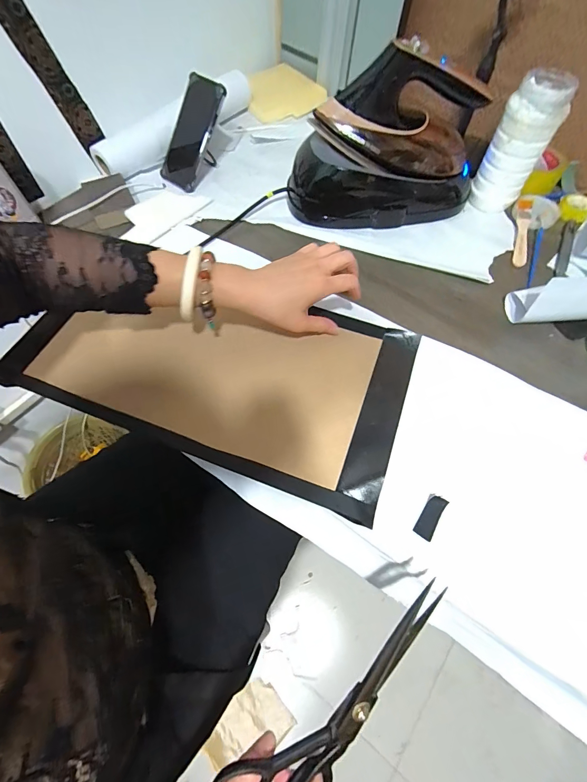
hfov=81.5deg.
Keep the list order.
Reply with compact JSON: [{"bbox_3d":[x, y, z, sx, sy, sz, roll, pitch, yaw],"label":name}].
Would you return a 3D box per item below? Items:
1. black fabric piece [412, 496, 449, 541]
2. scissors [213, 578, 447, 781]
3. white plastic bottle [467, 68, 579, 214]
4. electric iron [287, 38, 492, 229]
[{"bbox_3d":[0.144,0.133,0.358,0.017,0.013,0.044,30,66,15],"label":"black fabric piece"},{"bbox_3d":[0.044,0.253,0.273,0.222,0.070,0.020,-36,24,-12],"label":"scissors"},{"bbox_3d":[0.338,-0.367,0.522,0.077,0.165,0.070,31,67,15],"label":"white plastic bottle"},{"bbox_3d":[0.143,-0.365,0.514,0.291,0.182,0.121,-4,63,-2],"label":"electric iron"}]

